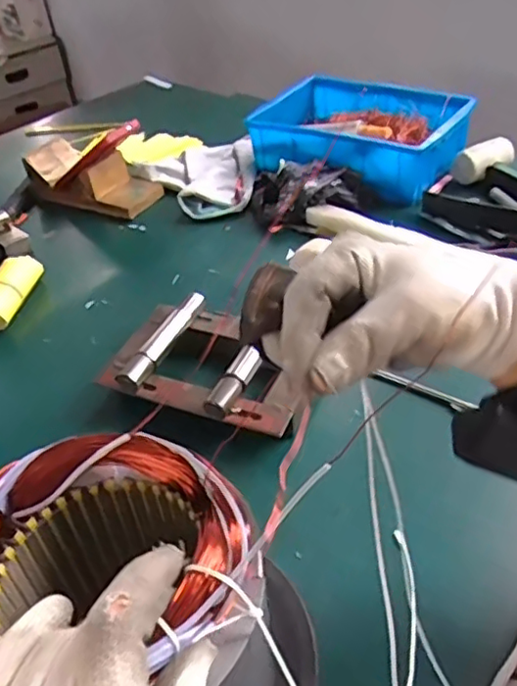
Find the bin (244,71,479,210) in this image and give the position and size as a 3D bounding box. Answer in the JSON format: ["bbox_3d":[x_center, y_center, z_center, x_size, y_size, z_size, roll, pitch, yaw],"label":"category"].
[{"bbox_3d":[0.146,-0.317,0.922,0.297,0.075,0.227,18,46,26],"label":"bin"}]

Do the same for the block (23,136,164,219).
[{"bbox_3d":[-0.250,-0.254,0.939,0.215,0.062,0.099,17,45,25],"label":"block"}]

